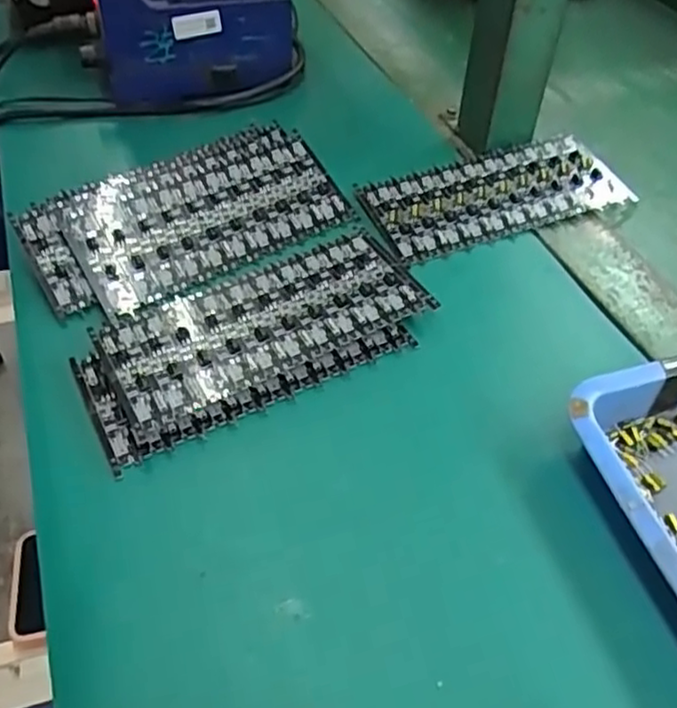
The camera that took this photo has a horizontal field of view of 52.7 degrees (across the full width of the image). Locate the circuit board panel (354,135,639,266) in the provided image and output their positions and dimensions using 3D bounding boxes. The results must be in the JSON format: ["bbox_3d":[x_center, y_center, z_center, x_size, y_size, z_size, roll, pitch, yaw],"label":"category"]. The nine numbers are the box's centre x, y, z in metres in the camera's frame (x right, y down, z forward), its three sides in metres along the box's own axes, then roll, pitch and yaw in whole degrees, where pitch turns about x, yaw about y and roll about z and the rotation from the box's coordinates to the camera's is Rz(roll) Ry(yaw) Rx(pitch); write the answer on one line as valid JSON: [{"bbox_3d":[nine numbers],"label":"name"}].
[{"bbox_3d":[0.103,-0.105,0.440,0.164,0.016,0.072,-15,50,-17],"label":"circuit board panel"}]

